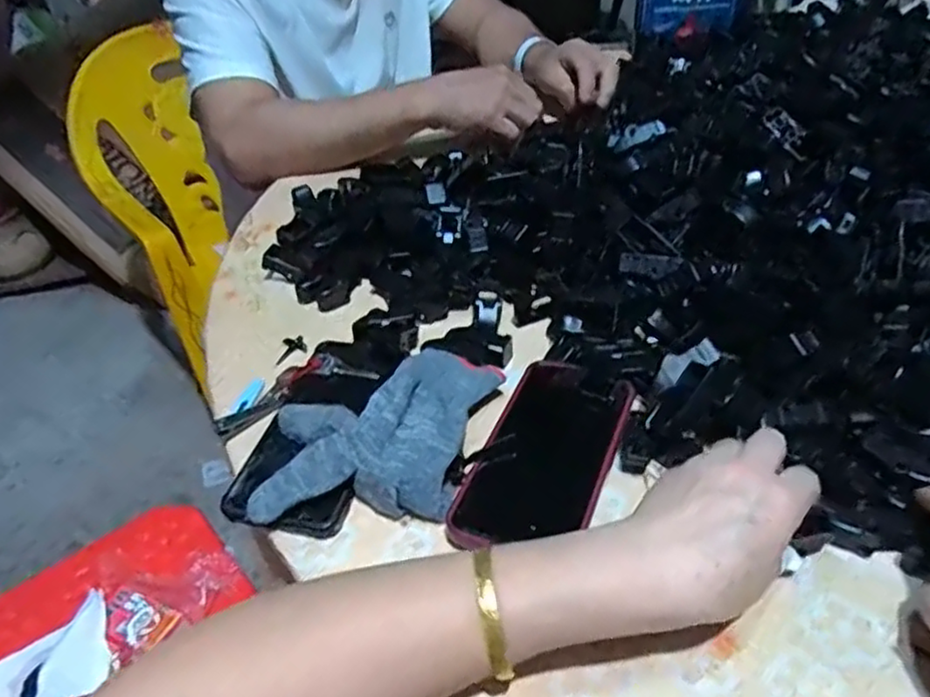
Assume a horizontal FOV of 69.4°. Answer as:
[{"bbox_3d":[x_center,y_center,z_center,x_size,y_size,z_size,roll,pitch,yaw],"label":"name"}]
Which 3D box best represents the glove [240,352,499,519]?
[{"bbox_3d":[-0.057,0.049,0.430,0.125,0.039,0.161,9,42,17],"label":"glove"}]

